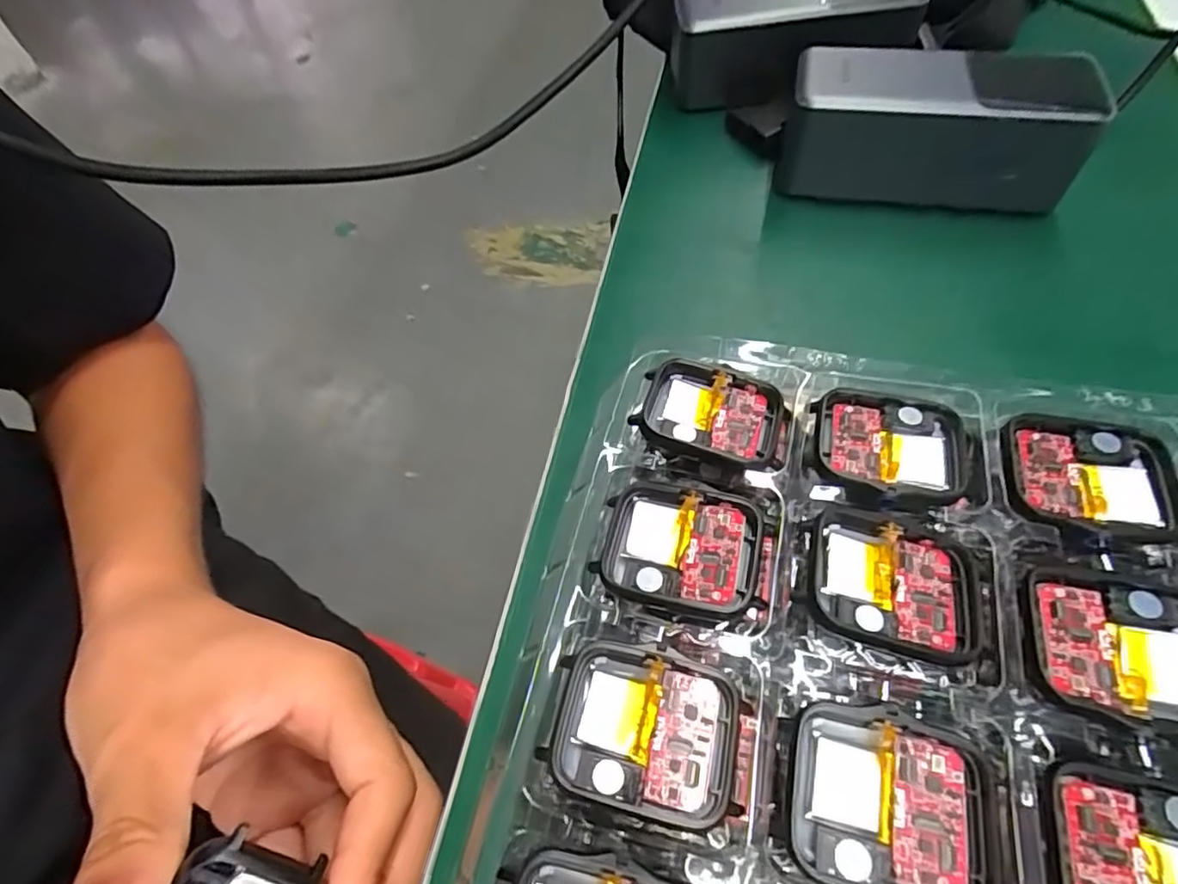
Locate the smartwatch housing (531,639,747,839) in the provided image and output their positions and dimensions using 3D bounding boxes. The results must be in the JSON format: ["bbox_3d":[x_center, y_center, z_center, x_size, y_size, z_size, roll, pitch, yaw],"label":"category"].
[{"bbox_3d":[0.014,0.071,0.149,0.045,0.005,0.037,11,59,10],"label":"smartwatch housing"}]

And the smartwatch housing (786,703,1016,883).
[{"bbox_3d":[0.070,0.082,0.135,0.045,0.005,0.037,11,59,10],"label":"smartwatch housing"}]

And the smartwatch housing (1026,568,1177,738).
[{"bbox_3d":[0.135,0.052,0.149,0.045,0.005,0.038,10,59,10],"label":"smartwatch housing"}]

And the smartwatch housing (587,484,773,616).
[{"bbox_3d":[0.026,0.031,0.174,0.045,0.008,0.036,9,59,9],"label":"smartwatch housing"}]

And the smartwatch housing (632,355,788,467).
[{"bbox_3d":[0.040,-0.009,0.195,0.047,0.008,0.036,14,59,12],"label":"smartwatch housing"}]

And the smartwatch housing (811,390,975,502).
[{"bbox_3d":[0.095,0.001,0.187,0.047,0.007,0.036,11,59,10],"label":"smartwatch housing"}]

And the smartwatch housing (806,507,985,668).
[{"bbox_3d":[0.082,0.037,0.159,0.044,0.006,0.036,15,60,13],"label":"smartwatch housing"}]

